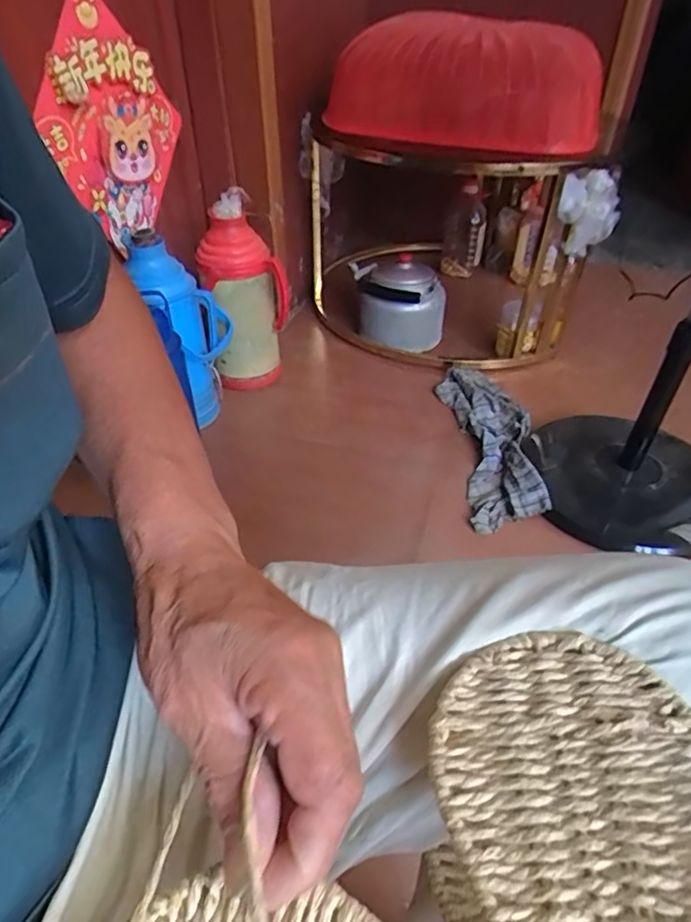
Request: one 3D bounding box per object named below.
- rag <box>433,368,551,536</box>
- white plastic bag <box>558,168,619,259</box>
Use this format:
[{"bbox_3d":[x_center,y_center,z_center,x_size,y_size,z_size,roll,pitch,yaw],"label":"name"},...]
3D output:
[{"bbox_3d":[0.303,-0.058,1.181,0.164,0.038,0.515,-2,40,-2],"label":"rag"},{"bbox_3d":[0.512,-0.517,1.201,0.122,0.169,0.128,16,43,18],"label":"white plastic bag"}]

